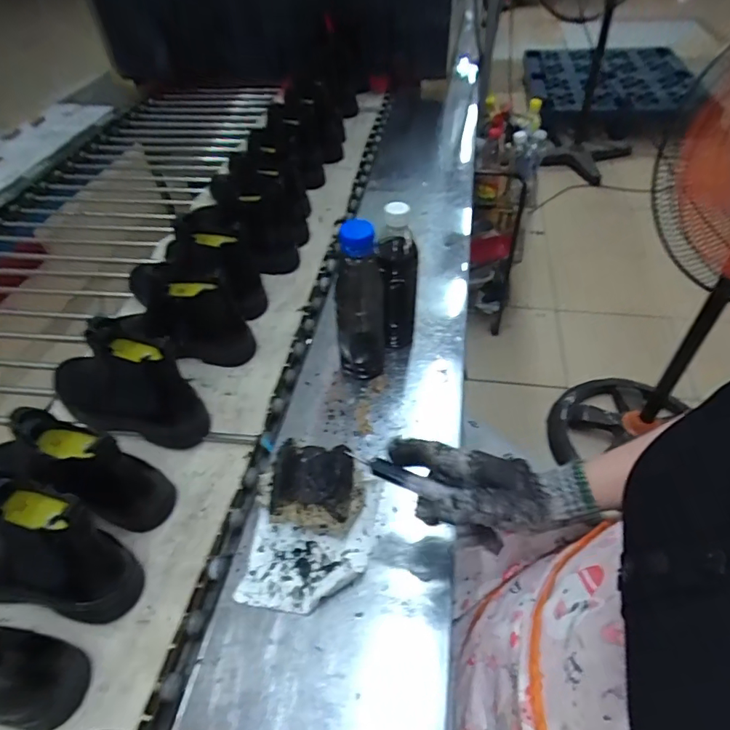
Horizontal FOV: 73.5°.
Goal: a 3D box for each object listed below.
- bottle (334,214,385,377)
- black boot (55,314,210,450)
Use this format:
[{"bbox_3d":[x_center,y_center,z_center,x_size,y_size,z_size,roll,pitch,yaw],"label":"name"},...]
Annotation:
[{"bbox_3d":[-0.007,-0.072,0.624,0.060,0.229,0.051,-3,47,0],"label":"bottle"},{"bbox_3d":[-0.339,0.016,0.645,0.260,0.161,0.083,16,49,19],"label":"black boot"}]

